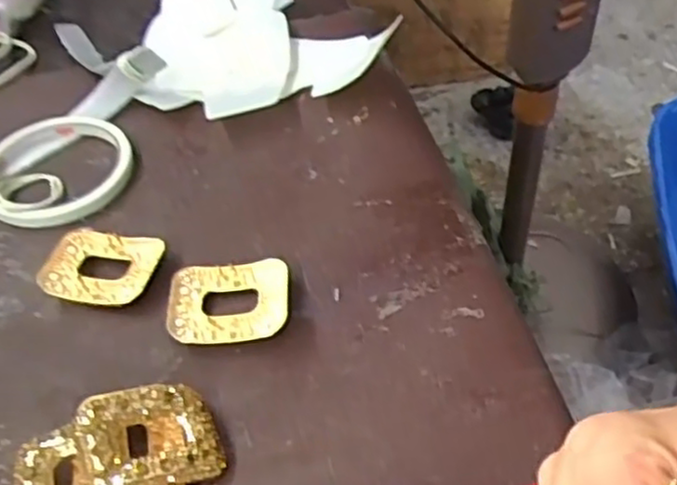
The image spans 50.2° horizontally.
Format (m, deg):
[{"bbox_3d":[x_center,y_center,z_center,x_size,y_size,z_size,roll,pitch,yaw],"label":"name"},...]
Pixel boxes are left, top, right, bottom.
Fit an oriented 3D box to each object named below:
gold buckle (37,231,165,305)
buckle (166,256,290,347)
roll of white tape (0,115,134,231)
[{"bbox_3d":[-0.128,0.013,0.387,0.062,0.007,0.045,3,47,8],"label":"gold buckle"},{"bbox_3d":[-0.055,0.029,0.359,0.060,0.010,0.044,-5,46,0],"label":"buckle"},{"bbox_3d":[-0.176,-0.047,0.446,0.089,0.010,0.092,-3,46,3],"label":"roll of white tape"}]

